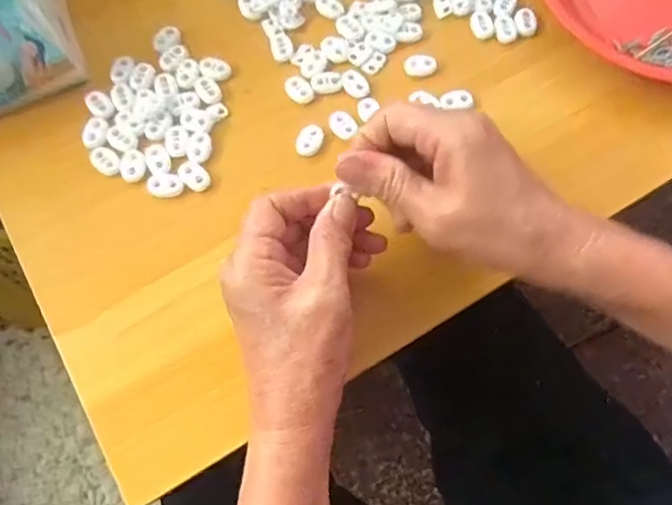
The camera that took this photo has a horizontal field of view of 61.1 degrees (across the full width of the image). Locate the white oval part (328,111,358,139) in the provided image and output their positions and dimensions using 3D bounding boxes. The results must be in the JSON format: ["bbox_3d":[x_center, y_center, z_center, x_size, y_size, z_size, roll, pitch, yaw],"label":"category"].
[{"bbox_3d":[0.004,-0.087,0.383,0.016,0.004,0.022,-32,72,-11],"label":"white oval part"}]

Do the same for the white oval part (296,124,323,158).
[{"bbox_3d":[-0.017,-0.075,0.381,0.017,0.004,0.023,19,70,7],"label":"white oval part"}]

